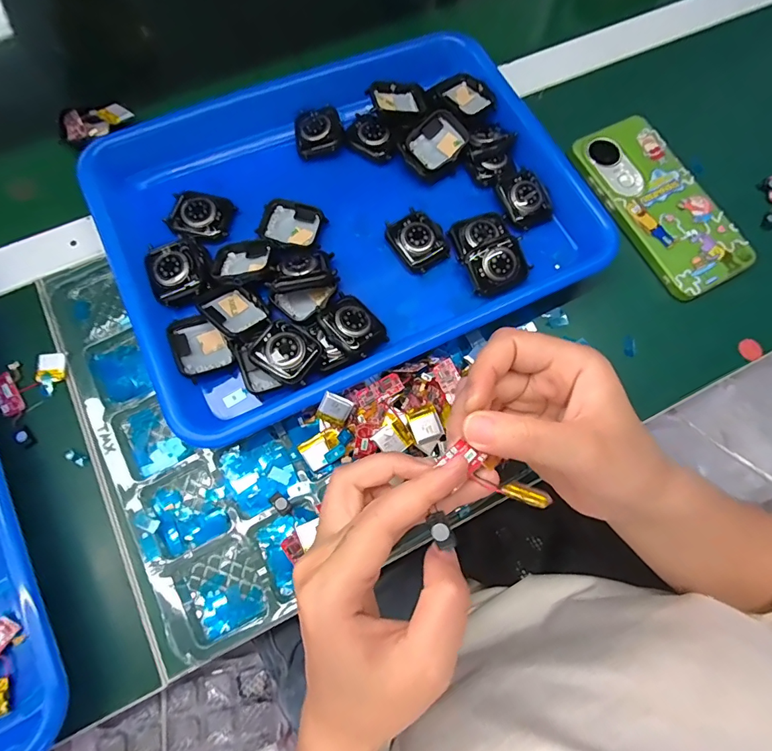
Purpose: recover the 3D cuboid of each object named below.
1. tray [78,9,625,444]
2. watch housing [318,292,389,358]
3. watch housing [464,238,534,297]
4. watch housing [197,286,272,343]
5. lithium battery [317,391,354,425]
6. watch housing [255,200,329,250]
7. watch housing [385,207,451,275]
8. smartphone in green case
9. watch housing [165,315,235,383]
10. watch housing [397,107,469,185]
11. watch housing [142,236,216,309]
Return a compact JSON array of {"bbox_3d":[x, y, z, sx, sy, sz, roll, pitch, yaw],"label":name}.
[{"bbox_3d":[-0.032,-0.130,0.324,0.321,0.038,0.258,-25,75,-9],"label":"tray"},{"bbox_3d":[-0.022,-0.034,0.291,0.042,0.007,0.035,46,59,7],"label":"watch housing"},{"bbox_3d":[0.080,-0.078,0.310,0.042,0.009,0.033,-29,94,-3],"label":"watch housing"},{"bbox_3d":[-0.099,-0.043,0.289,0.042,0.016,0.034,42,76,11],"label":"watch housing"},{"bbox_3d":[-0.031,0.020,0.265,0.019,0.004,0.018,25,111,-6],"label":"lithium battery"},{"bbox_3d":[-0.069,-0.110,0.316,0.043,0.007,0.037,17,73,4],"label":"watch housing"},{"bbox_3d":[0.024,-0.099,0.318,0.037,0.010,0.045,-30,76,-10],"label":"watch housing"},{"bbox_3d":[0.219,-0.138,0.348,0.072,0.014,0.156,-26,75,-9],"label":"smartphone in green case"},{"bbox_3d":[-0.124,-0.020,0.287,0.031,0.014,0.042,-32,76,-10],"label":"watch housing"},{"bbox_3d":[0.038,-0.178,0.334,0.042,0.016,0.048,41,76,11],"label":"watch housing"},{"bbox_3d":[-0.141,-0.071,0.295,0.041,0.013,0.051,-26,75,-9],"label":"watch housing"}]

